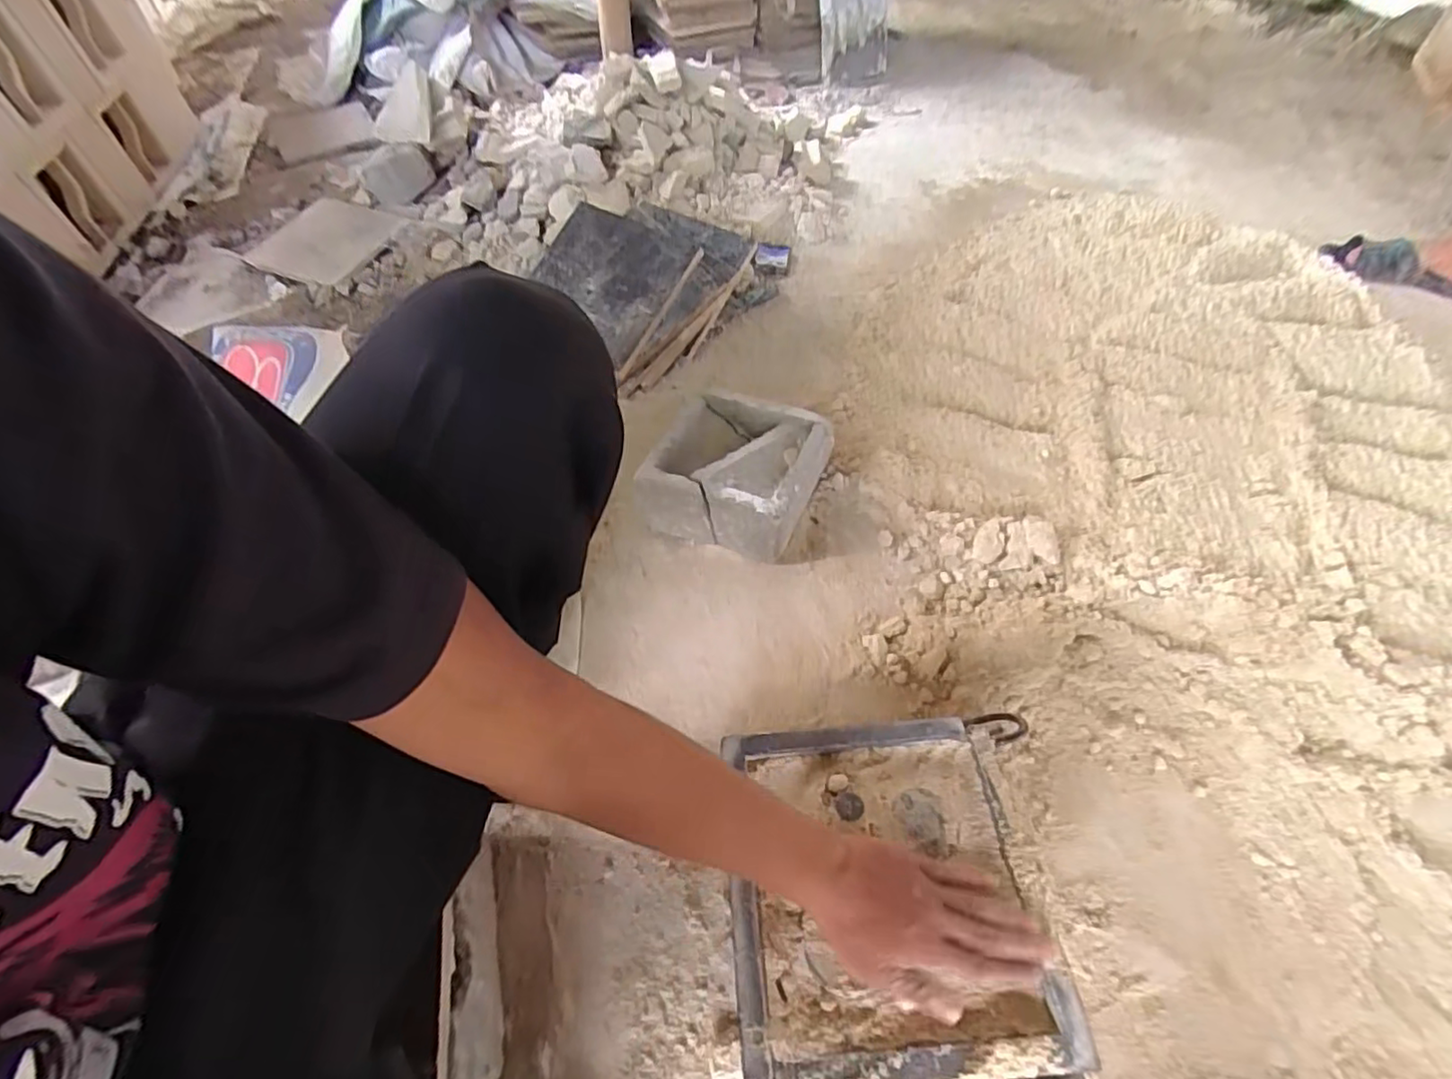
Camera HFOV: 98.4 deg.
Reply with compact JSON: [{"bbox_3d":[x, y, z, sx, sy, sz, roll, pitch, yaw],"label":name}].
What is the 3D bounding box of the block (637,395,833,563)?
[{"bbox_3d":[0.015,-0.091,0.852,0.205,0.099,0.203,18,58,15],"label":"block"}]

